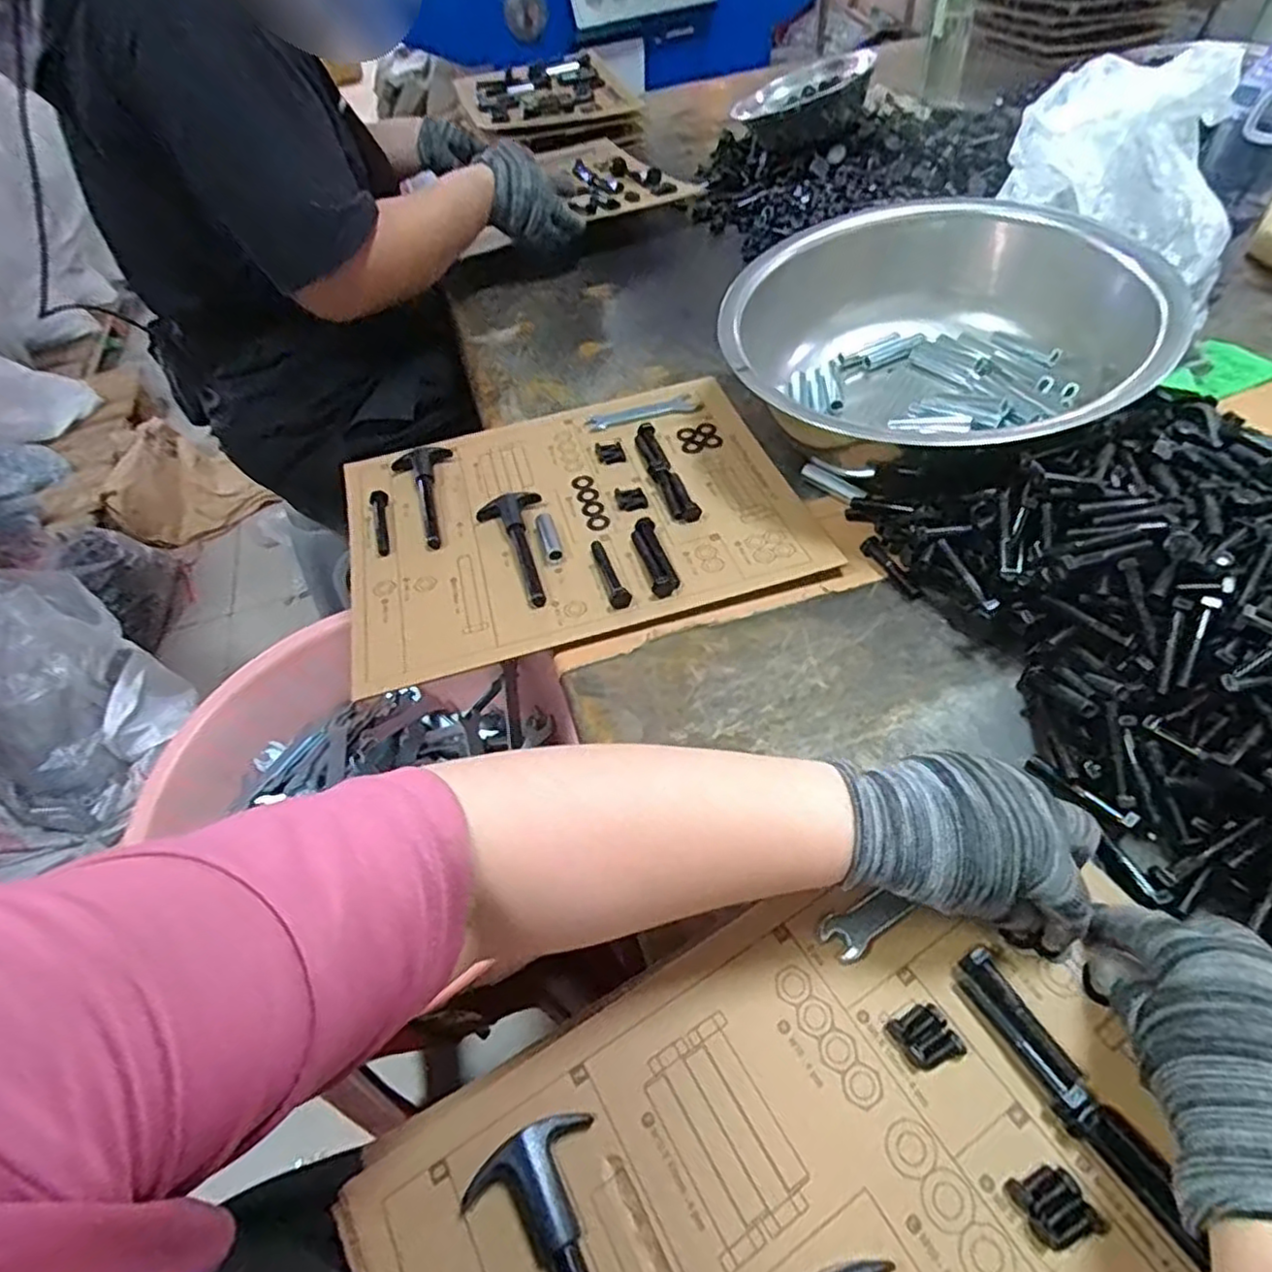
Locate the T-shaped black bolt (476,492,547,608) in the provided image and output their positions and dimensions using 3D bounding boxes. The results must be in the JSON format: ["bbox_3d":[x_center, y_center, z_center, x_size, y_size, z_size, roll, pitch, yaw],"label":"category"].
[{"bbox_3d":[-0.092,-0.075,0.566,0.054,0.015,0.131,-19,51,-8],"label":"T-shaped black bolt"}]

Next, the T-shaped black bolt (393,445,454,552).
[{"bbox_3d":[-0.186,-0.131,0.625,0.053,0.015,0.132,-19,51,-8],"label":"T-shaped black bolt"}]

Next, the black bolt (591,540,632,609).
[{"bbox_3d":[-0.022,-0.051,0.540,0.014,0.011,0.079,-19,51,-8],"label":"black bolt"}]

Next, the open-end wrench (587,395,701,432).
[{"bbox_3d":[0.008,-0.223,0.694,0.110,0.006,0.033,-17,51,-7],"label":"open-end wrench"}]

